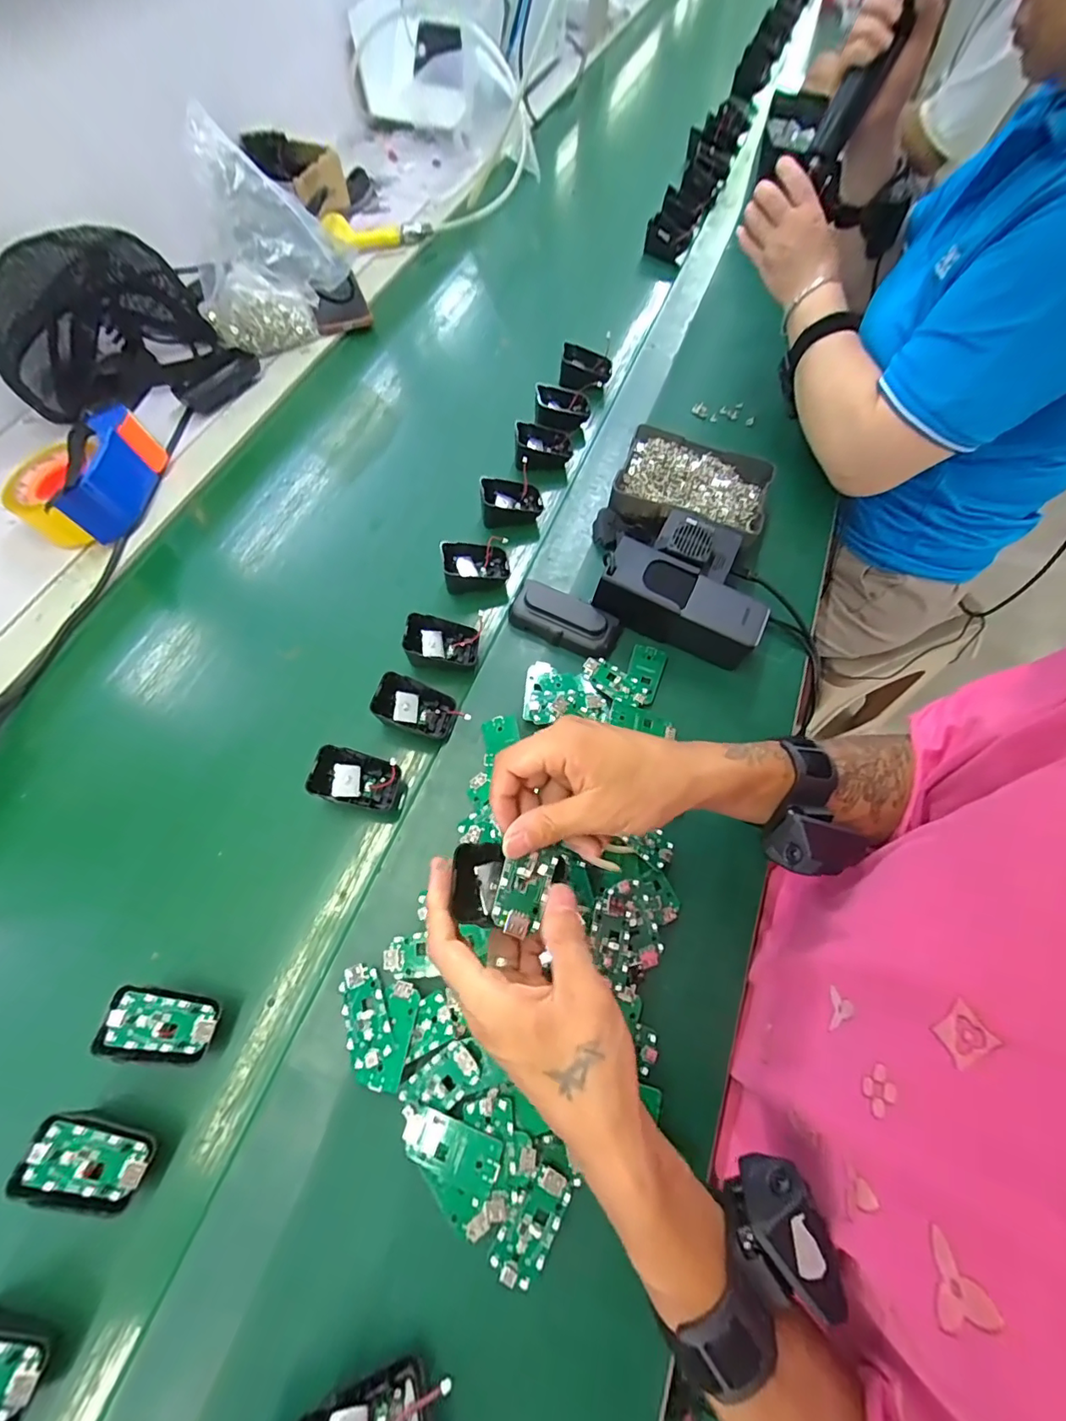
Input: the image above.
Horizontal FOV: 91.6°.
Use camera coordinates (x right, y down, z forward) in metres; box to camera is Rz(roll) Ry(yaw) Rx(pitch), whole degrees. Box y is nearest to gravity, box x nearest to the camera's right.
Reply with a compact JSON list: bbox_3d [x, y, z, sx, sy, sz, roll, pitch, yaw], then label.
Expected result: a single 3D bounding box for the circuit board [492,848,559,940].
[{"bbox_3d":[-0.005,0.101,0.296,0.031,0.005,0.050,29,61,-14],"label":"circuit board"}]

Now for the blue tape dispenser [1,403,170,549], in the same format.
[{"bbox_3d":[-0.485,-0.250,0.558,0.106,0.069,0.141,10,65,5],"label":"blue tape dispenser"}]

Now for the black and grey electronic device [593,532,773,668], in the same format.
[{"bbox_3d":[0.143,-0.103,0.496,0.153,0.055,0.061,26,67,12],"label":"black and grey electronic device"}]

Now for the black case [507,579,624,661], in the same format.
[{"bbox_3d":[0.029,-0.091,0.508,0.107,0.023,0.052,28,68,13],"label":"black case"}]

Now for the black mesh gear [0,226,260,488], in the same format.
[{"bbox_3d":[-0.511,-0.458,0.613,0.183,0.148,0.232,37,70,16],"label":"black mesh gear"}]

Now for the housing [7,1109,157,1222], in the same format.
[{"bbox_3d":[-0.279,0.286,0.330,0.064,0.039,0.044,14,65,7],"label":"housing"}]

